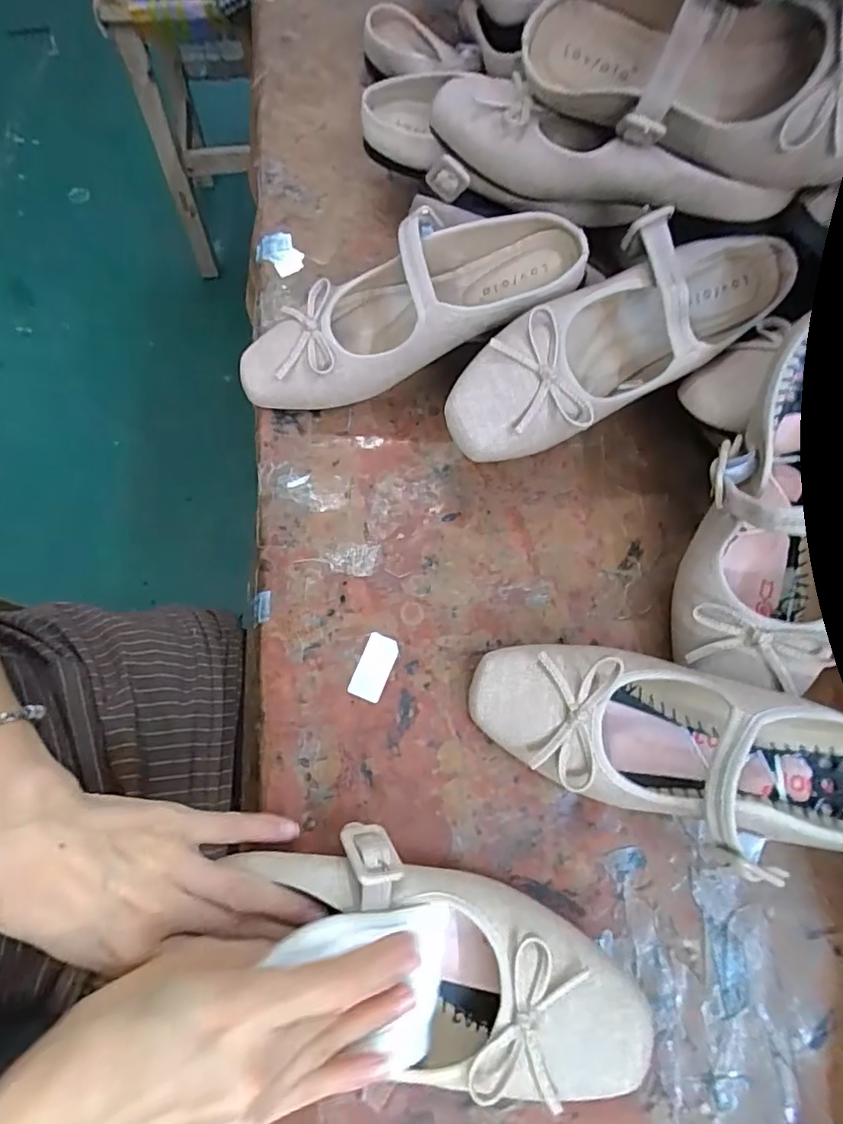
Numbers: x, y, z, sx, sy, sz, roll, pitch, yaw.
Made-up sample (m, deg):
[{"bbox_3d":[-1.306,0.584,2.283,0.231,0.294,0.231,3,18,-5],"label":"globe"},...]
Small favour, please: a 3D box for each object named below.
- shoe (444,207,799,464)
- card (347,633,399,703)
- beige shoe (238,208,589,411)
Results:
[{"bbox_3d":[0.126,-0.144,0.352,0.244,0.061,0.082,-32,76,-11],"label":"shoe"},{"bbox_3d":[-0.030,0.067,0.360,0.021,0.004,0.041,23,73,-2],"label":"card"},{"bbox_3d":[-0.013,-0.168,0.383,0.237,0.063,0.090,-23,74,7],"label":"beige shoe"}]

